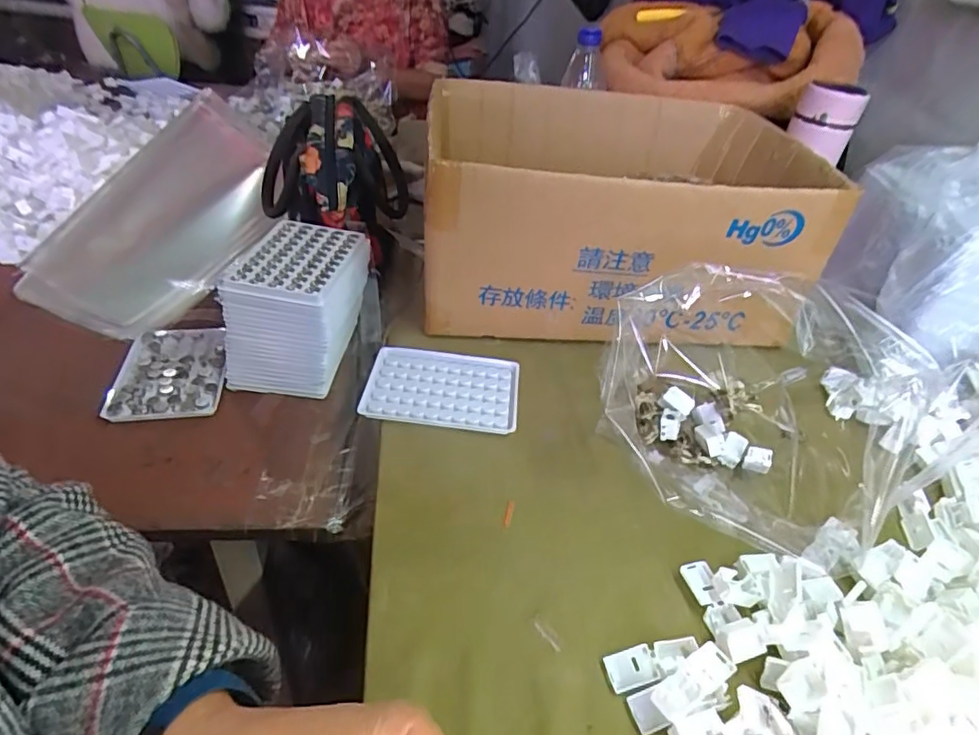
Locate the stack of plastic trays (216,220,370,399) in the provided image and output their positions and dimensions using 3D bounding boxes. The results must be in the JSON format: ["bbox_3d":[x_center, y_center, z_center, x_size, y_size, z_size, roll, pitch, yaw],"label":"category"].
[{"bbox_3d":[-0.177,-0.052,0.544,0.102,0.122,0.119,9,38,7],"label":"stack of plastic trays"}]

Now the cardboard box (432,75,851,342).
[{"bbox_3d":[0.129,-0.179,0.637,0.388,0.180,0.314,1,38,-3],"label":"cardboard box"}]

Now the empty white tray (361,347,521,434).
[{"bbox_3d":[-0.041,0.020,0.502,0.131,0.017,0.088,5,38,1],"label":"empty white tray"}]

